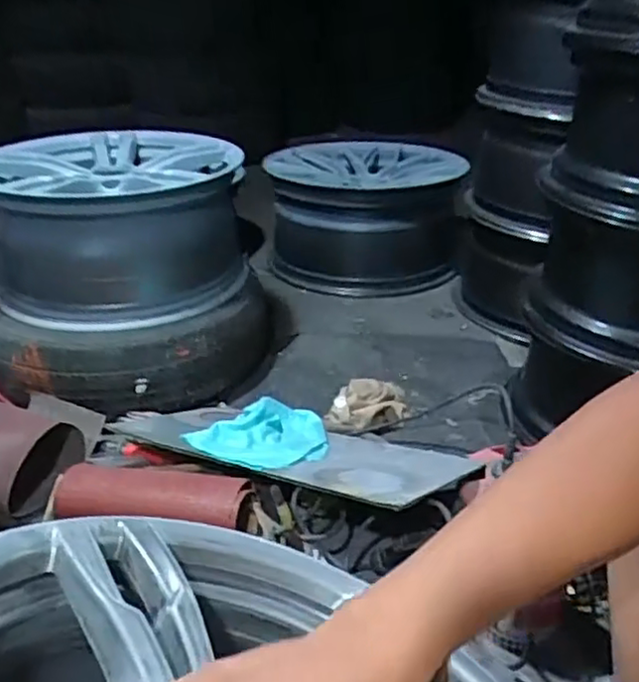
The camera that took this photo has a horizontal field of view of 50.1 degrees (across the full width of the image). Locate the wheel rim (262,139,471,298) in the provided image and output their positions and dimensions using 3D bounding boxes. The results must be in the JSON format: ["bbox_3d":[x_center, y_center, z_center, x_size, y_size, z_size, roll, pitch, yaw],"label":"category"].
[{"bbox_3d":[0.107,-0.328,1.799,0.483,0.286,0.449,1,28,0],"label":"wheel rim"}]

